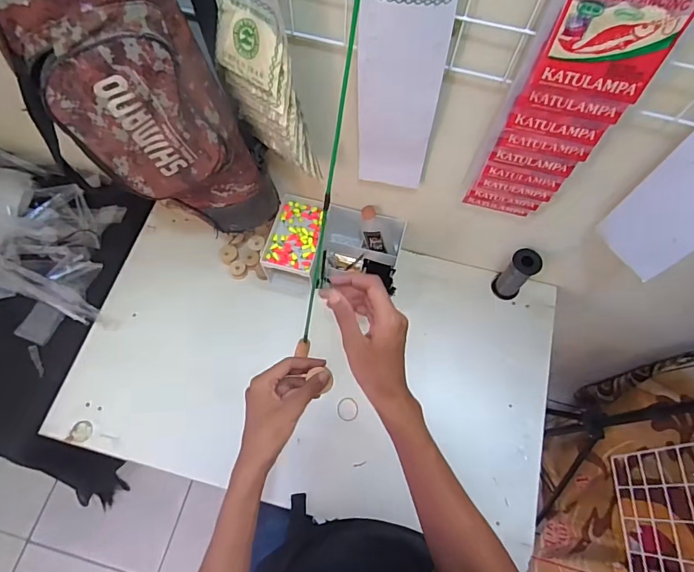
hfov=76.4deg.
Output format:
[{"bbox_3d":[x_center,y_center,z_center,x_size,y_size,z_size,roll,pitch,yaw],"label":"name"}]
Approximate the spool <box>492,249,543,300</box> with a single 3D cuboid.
[{"bbox_3d":[0.303,-0.020,0.794,0.050,0.126,0.042,41,72,15],"label":"spool"}]

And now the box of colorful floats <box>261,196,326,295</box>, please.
[{"bbox_3d":[-0.094,-0.078,0.818,0.102,0.087,0.160,6,67,2],"label":"box of colorful floats"}]

